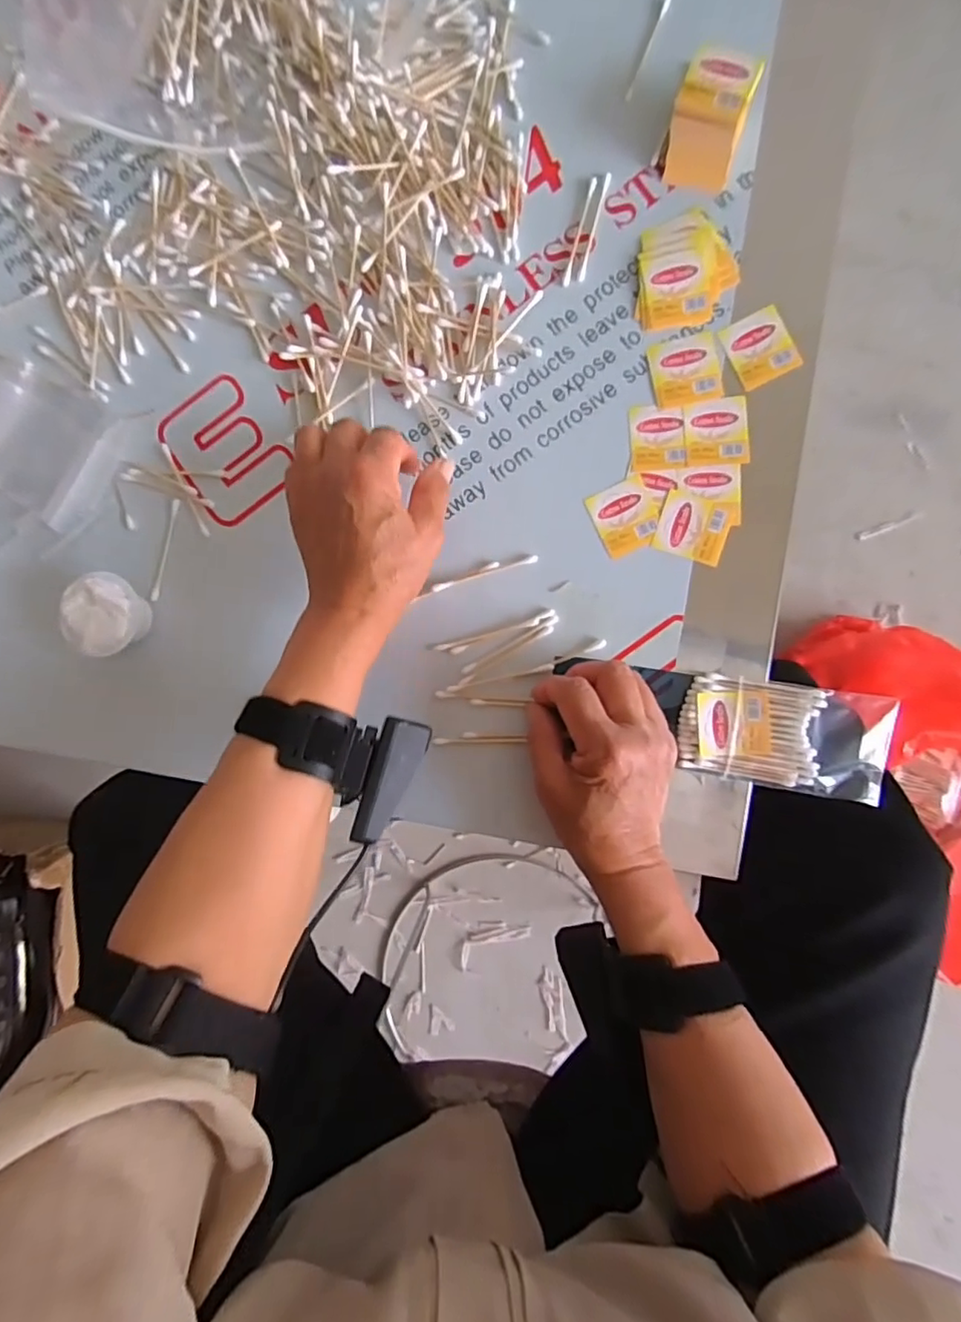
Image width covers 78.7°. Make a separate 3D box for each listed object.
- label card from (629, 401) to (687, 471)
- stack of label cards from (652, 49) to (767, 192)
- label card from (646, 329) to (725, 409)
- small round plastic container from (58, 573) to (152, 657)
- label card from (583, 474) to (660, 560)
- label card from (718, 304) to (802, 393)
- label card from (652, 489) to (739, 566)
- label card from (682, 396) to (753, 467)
[{"bbox_3d":[0.115,-0.145,0.378,0.034,0.004,0.042,-2,88,5],"label":"label card"},{"bbox_3d":[0.141,-0.335,0.364,0.046,0.036,0.053,18,90,5],"label":"stack of label cards"},{"bbox_3d":[0.132,-0.188,0.376,0.042,0.004,0.044,-10,88,4],"label":"label card"},{"bbox_3d":[-0.246,-0.030,0.389,0.045,0.033,0.052,-5,88,5],"label":"small round plastic container"},{"bbox_3d":[0.094,-0.093,0.378,0.039,0.004,0.045,-24,87,4],"label":"label card"},{"bbox_3d":[0.179,-0.200,0.376,0.037,0.004,0.044,-26,89,6],"label":"label card"},{"bbox_3d":[0.137,-0.086,0.374,0.043,0.004,0.039,19,90,5],"label":"label card"},{"bbox_3d":[0.152,-0.147,0.376,0.038,0.004,0.043,-3,89,10],"label":"label card"}]

